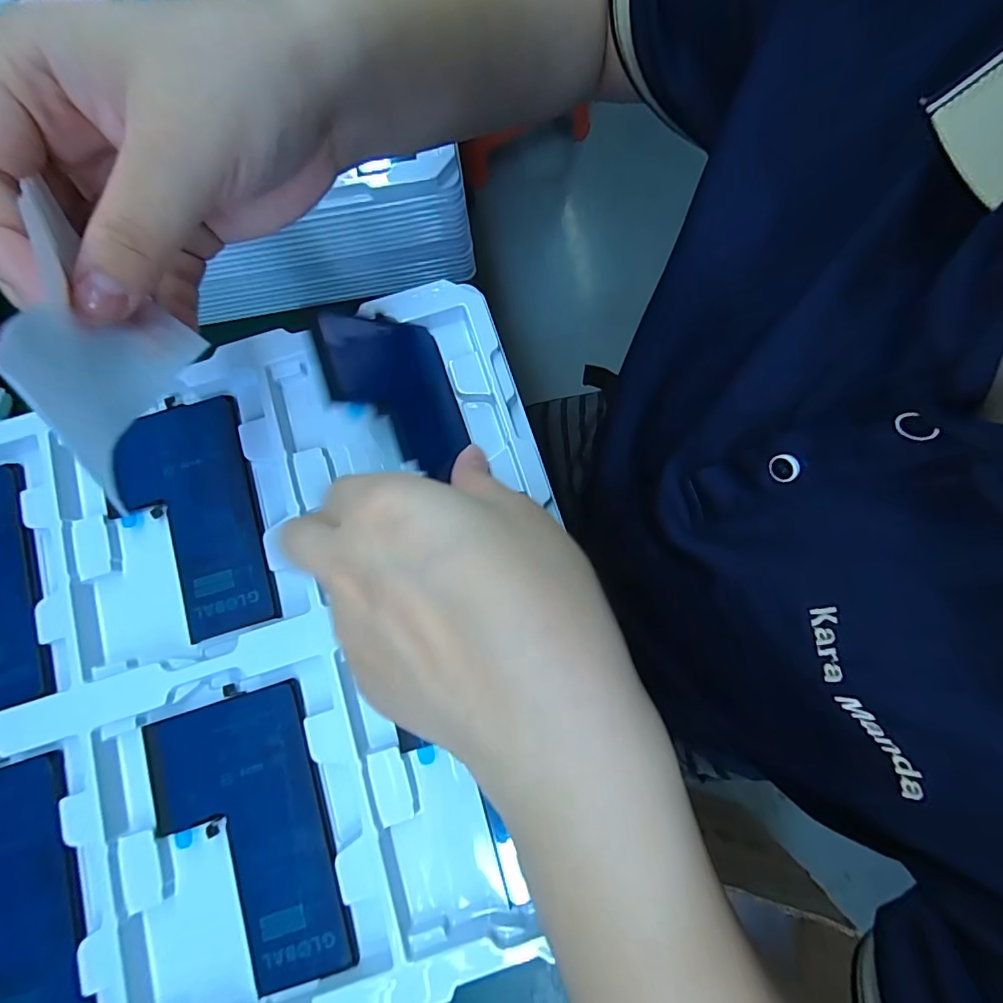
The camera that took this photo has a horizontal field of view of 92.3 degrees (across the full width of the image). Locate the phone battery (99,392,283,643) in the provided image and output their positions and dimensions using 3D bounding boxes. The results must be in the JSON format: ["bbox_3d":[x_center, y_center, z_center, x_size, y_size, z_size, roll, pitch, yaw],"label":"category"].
[{"bbox_3d":[-0.141,0.008,0.219,0.060,0.005,0.107,-18,78,-3],"label":"phone battery"}]

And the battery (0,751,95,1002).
[{"bbox_3d":[-0.199,0.163,0.189,0.069,0.004,0.106,-17,78,-3],"label":"battery"}]

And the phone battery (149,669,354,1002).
[{"bbox_3d":[-0.102,0.134,0.193,0.066,0.004,0.109,-19,78,-4],"label":"phone battery"}]

